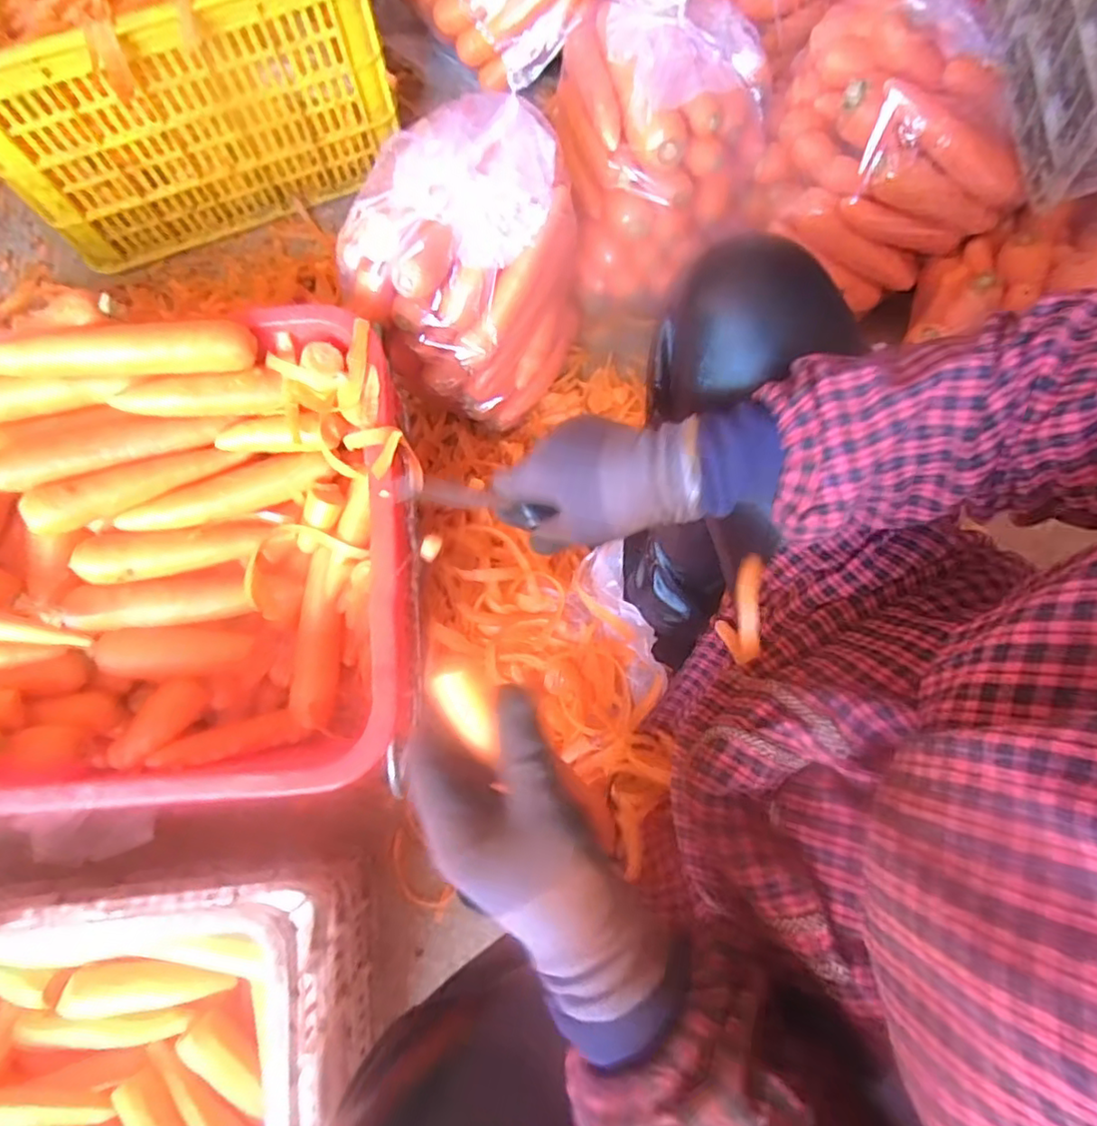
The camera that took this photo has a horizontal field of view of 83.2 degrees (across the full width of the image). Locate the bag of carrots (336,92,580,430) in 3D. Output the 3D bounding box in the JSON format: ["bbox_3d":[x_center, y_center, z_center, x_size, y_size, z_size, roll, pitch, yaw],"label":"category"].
[{"bbox_3d":[-0.095,-0.315,0.678,0.201,0.257,0.225,32,77,8],"label":"bag of carrots"}]

